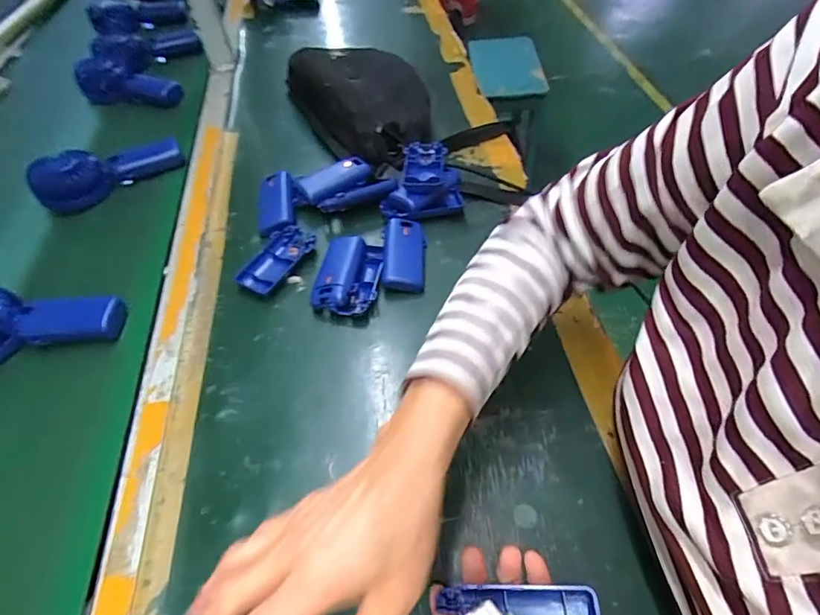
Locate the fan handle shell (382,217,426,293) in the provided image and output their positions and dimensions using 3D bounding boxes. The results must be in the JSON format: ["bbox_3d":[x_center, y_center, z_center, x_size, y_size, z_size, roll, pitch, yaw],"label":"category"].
[{"bbox_3d":[-0.006,-0.060,0.483,0.041,0.021,0.094,0,54,4],"label":"fan handle shell"}]

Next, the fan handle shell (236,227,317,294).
[{"bbox_3d":[-0.142,-0.053,0.492,0.051,0.012,0.090,18,57,18],"label":"fan handle shell"}]

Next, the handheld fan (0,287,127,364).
[{"bbox_3d":[-0.376,0.018,0.439,0.174,0.042,0.085,1,53,6],"label":"handheld fan"}]

